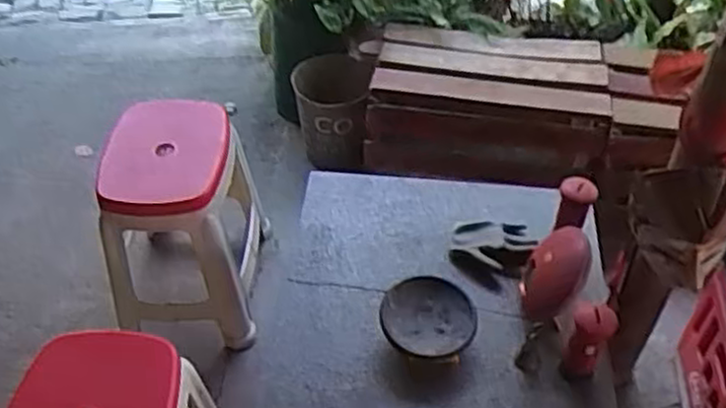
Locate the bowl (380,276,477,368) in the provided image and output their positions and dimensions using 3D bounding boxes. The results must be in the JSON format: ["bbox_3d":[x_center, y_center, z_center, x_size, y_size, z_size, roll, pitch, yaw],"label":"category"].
[{"bbox_3d":[0.111,0.197,1.267,0.157,0.059,0.145,0,46,0],"label":"bowl"}]

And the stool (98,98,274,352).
[{"bbox_3d":[-0.373,0.018,1.590,0.270,0.422,0.351,1,46,1],"label":"stool"}]

